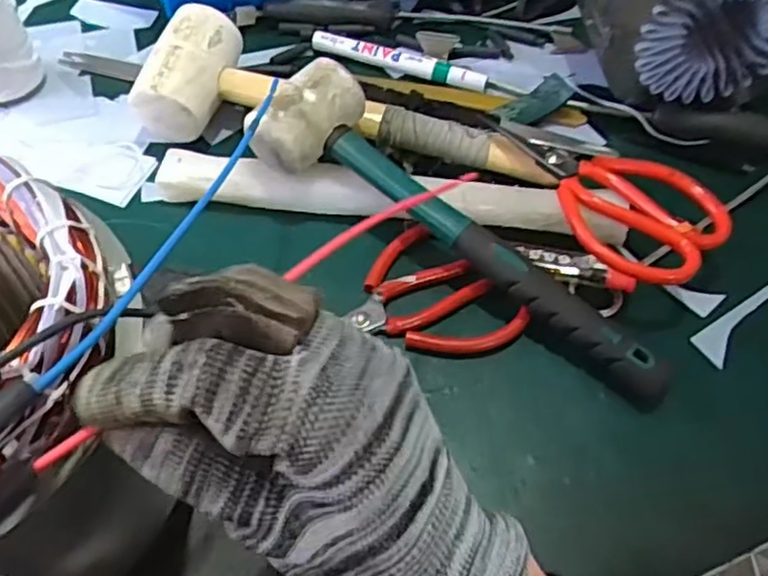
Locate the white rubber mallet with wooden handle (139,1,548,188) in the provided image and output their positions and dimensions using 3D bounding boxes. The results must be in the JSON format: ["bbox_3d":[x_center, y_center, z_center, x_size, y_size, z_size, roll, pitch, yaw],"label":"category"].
[{"bbox_3d":[-0.027,-0.131,0.479,0.274,0.049,0.093,7,55,2],"label":"white rubber mallet with wooden handle"}]

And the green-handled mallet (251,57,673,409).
[{"bbox_3d":[0.051,-0.043,0.417,0.283,0.073,0.082,28,59,16],"label":"green-handled mallet"}]

